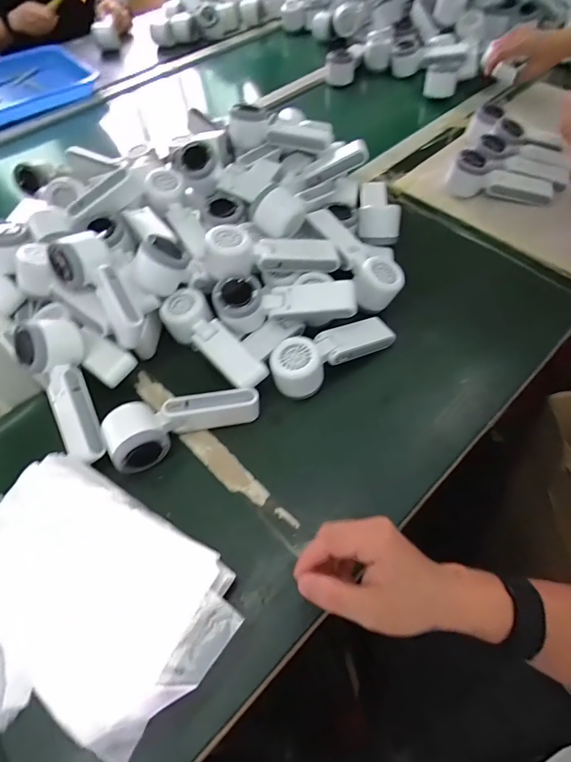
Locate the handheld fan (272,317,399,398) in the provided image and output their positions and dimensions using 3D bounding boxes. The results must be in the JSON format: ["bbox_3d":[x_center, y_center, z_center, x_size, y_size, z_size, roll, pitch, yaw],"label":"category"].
[{"bbox_3d":[0.057,-0.032,0.530,0.160,0.058,0.061,-25,58,-30],"label":"handheld fan"}]

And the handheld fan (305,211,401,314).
[{"bbox_3d":[0.095,-0.172,0.583,0.067,0.049,0.167,-29,78,-15],"label":"handheld fan"}]

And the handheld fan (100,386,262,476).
[{"bbox_3d":[-0.114,0.041,0.480,0.161,0.049,0.063,-26,59,-14],"label":"handheld fan"}]

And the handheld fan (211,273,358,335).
[{"bbox_3d":[-0.001,-0.093,0.521,0.167,0.052,0.050,-2,57,1],"label":"handheld fan"}]

